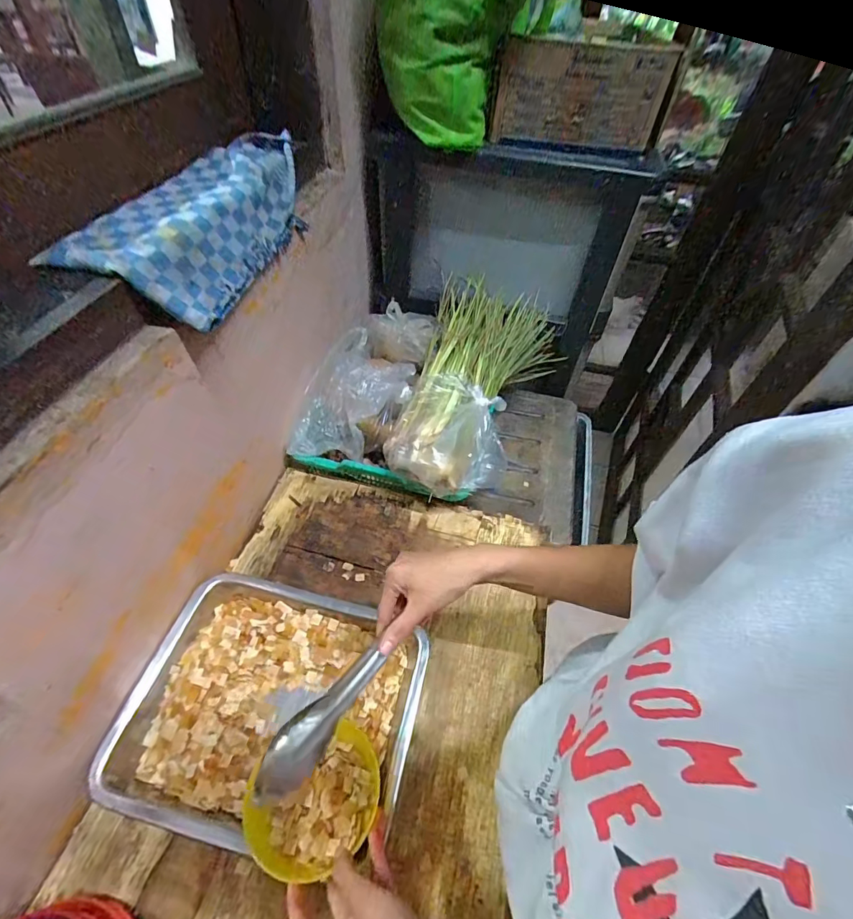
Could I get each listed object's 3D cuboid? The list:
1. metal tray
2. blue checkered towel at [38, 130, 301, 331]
[{"bbox_3d":[-0.166,0.276,0.496,0.302,0.049,0.241,11,49,7],"label":"metal tray"},{"bbox_3d":[-0.250,-0.271,0.501,0.122,0.085,0.332,9,50,4],"label":"blue checkered towel"}]

